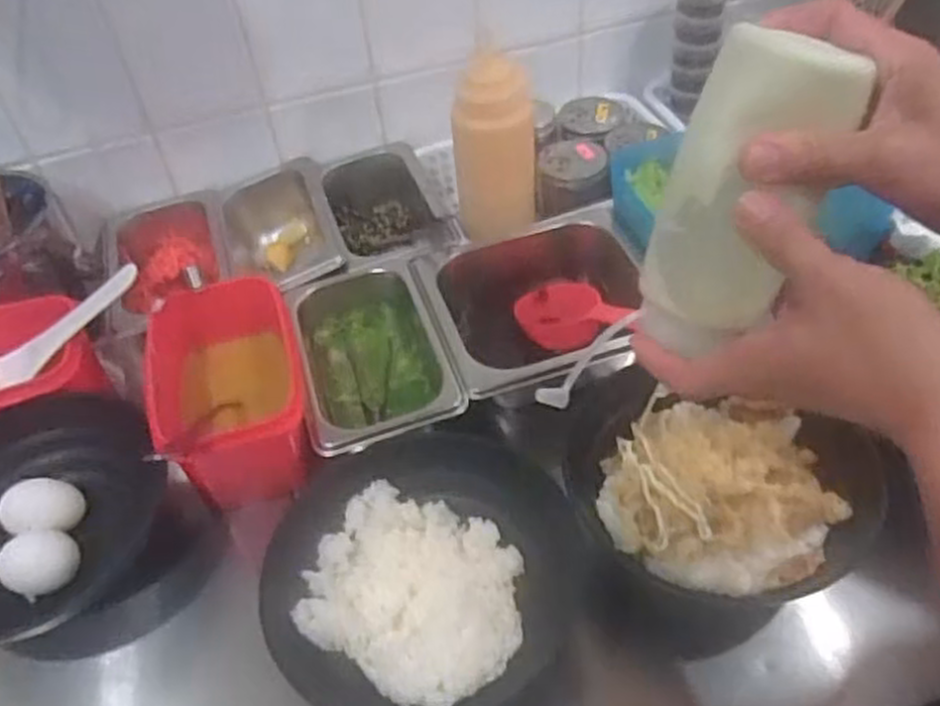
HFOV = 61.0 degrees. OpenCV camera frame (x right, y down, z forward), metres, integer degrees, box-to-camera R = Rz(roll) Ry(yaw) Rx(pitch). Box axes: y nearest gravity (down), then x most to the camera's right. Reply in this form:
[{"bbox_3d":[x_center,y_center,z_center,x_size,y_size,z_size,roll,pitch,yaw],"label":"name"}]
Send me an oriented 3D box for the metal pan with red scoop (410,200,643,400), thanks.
[{"bbox_3d":[0.062,-0.025,0.641,0.168,0.087,0.162,-15,46,-8],"label":"metal pan with red scoop"}]

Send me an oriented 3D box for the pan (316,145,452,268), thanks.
[{"bbox_3d":[-0.079,-0.128,0.739,0.095,0.065,0.197,-14,46,-7],"label":"pan"}]

